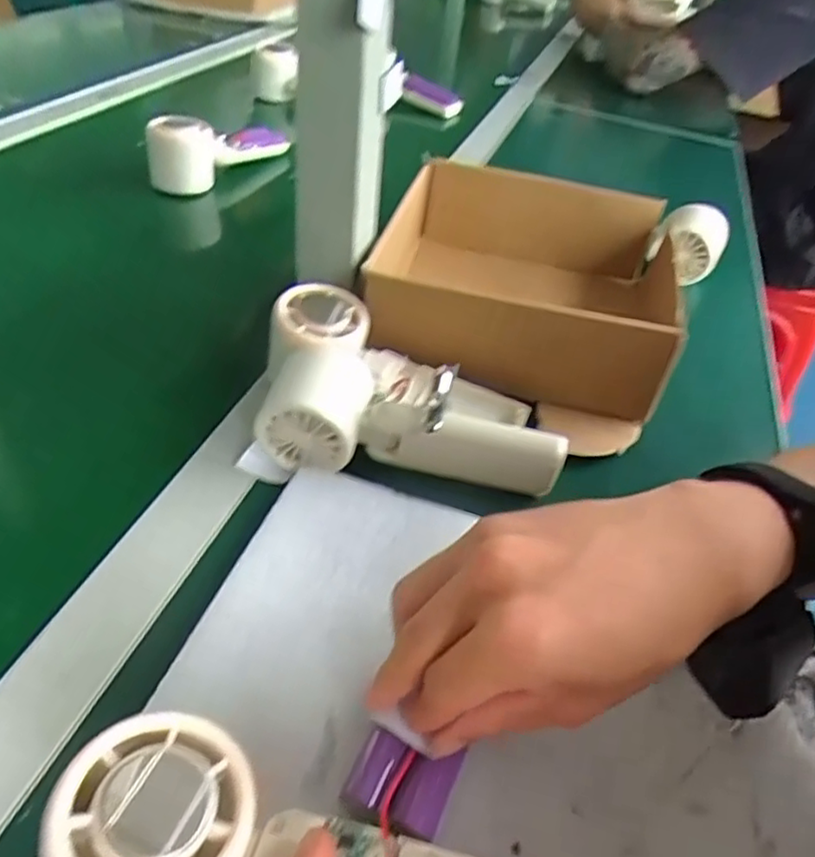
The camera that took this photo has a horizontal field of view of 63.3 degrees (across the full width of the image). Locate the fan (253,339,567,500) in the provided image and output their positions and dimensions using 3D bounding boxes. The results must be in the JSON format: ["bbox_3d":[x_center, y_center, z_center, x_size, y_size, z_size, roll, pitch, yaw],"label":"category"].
[{"bbox_3d":[0.004,-0.002,0.371,0.161,0.049,0.055,10,41,4],"label":"fan"}]

